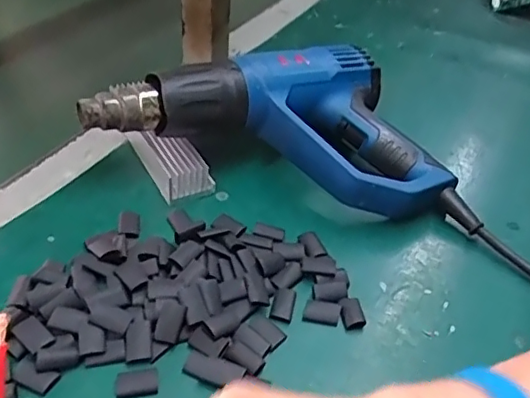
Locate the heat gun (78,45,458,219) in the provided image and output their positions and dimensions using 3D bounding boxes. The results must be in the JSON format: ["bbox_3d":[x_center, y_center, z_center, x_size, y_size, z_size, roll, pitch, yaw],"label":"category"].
[{"bbox_3d":[0.014,-0.075,0.497,0.293,0.089,0.162,7,40,3],"label":"heat gun"}]

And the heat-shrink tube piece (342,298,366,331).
[{"bbox_3d":[0.061,0.079,0.390,0.014,0.005,0.025,-3,41,-8],"label":"heat-shrink tube piece"}]

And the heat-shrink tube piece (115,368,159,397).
[{"bbox_3d":[-0.078,0.111,0.341,0.026,0.004,0.016,-5,41,-11],"label":"heat-shrink tube piece"}]

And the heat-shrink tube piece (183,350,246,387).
[{"bbox_3d":[-0.032,0.105,0.348,0.038,0.005,0.016,16,42,13],"label":"heat-shrink tube piece"}]

